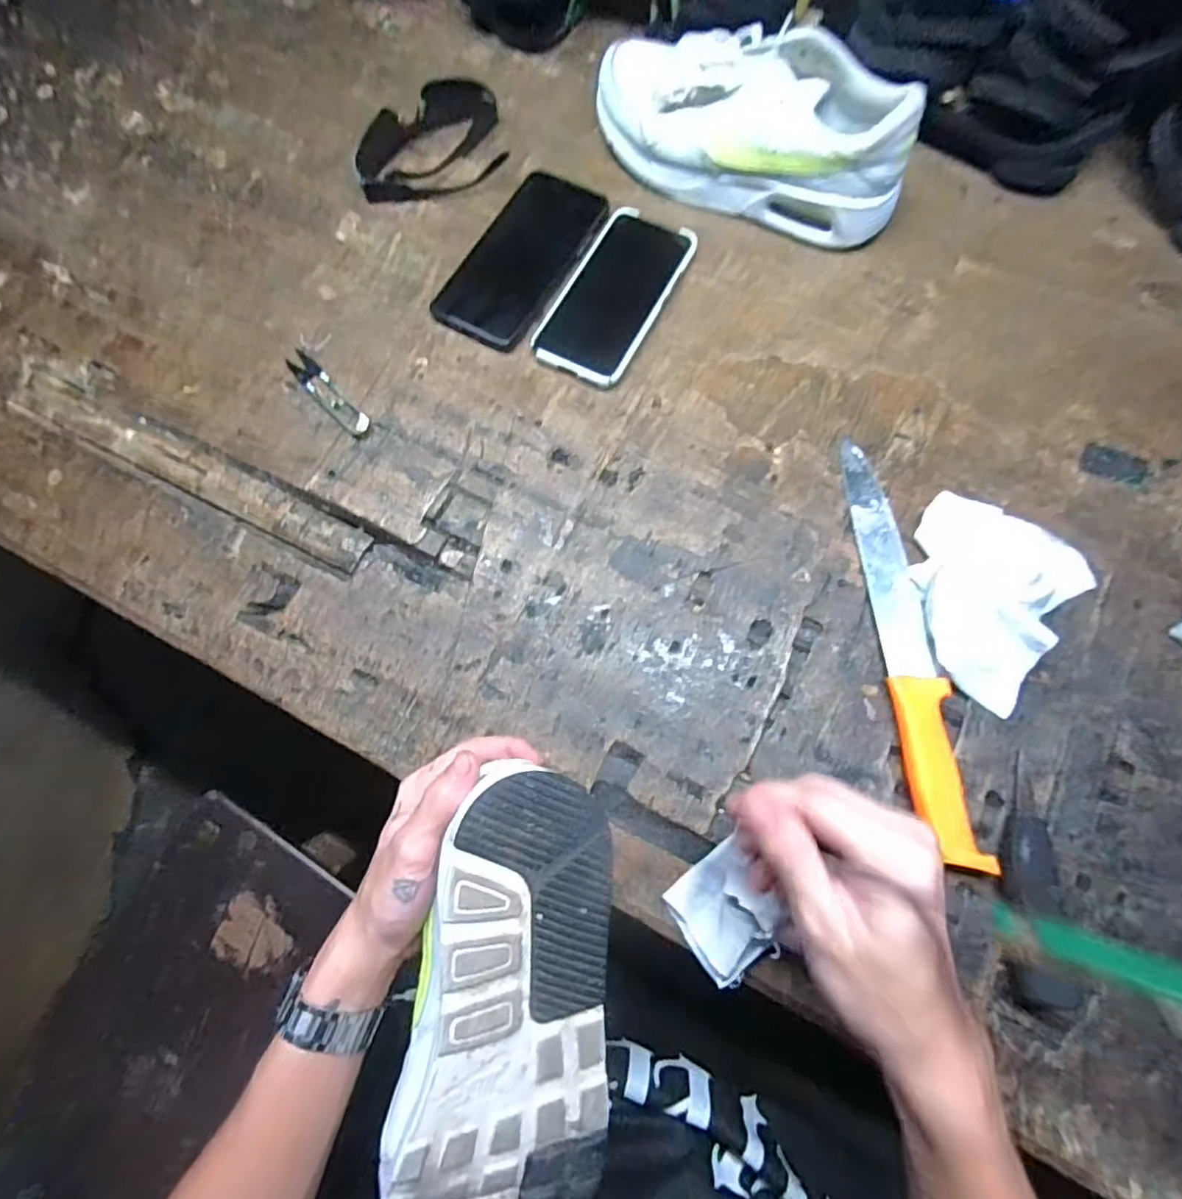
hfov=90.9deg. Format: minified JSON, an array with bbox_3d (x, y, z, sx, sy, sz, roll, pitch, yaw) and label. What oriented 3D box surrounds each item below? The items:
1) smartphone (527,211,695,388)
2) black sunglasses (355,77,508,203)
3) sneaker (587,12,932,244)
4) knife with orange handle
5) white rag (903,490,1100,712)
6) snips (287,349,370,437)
[{"bbox_3d":[0.019,-0.243,0.468,0.077,0.013,0.158,26,76,10],"label":"smartphone"},{"bbox_3d":[-0.143,-0.406,0.514,0.129,0.033,0.085,-15,73,-2],"label":"black sunglasses"},{"bbox_3d":[0.125,-0.383,0.468,0.258,0.091,0.094,24,76,9],"label":"sneaker"},{"bbox_3d":[0.207,0.022,0.383,0.033,0.016,0.280,-4,73,1],"label":"knife with orange handle"},{"bbox_3d":[0.260,-0.007,0.387,0.107,0.021,0.122,39,78,12],"label":"white rag"},{"bbox_3d":[-0.204,-0.160,0.450,0.020,0.004,0.095,-43,76,-10],"label":"snips"}]

